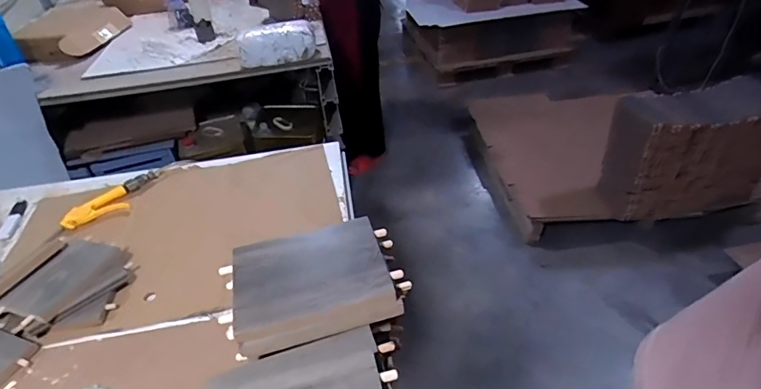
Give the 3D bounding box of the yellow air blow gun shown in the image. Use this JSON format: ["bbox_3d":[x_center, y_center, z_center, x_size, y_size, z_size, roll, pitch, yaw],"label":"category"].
[{"bbox_3d":[-0.565,0.011,0.963,0.079,0.023,0.209,29,50,35],"label":"yellow air blow gun"}]

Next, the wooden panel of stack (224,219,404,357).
[{"bbox_3d":[-0.072,0.088,0.458,0.154,0.027,0.119,-14,39,-10],"label":"wooden panel of stack"}]

